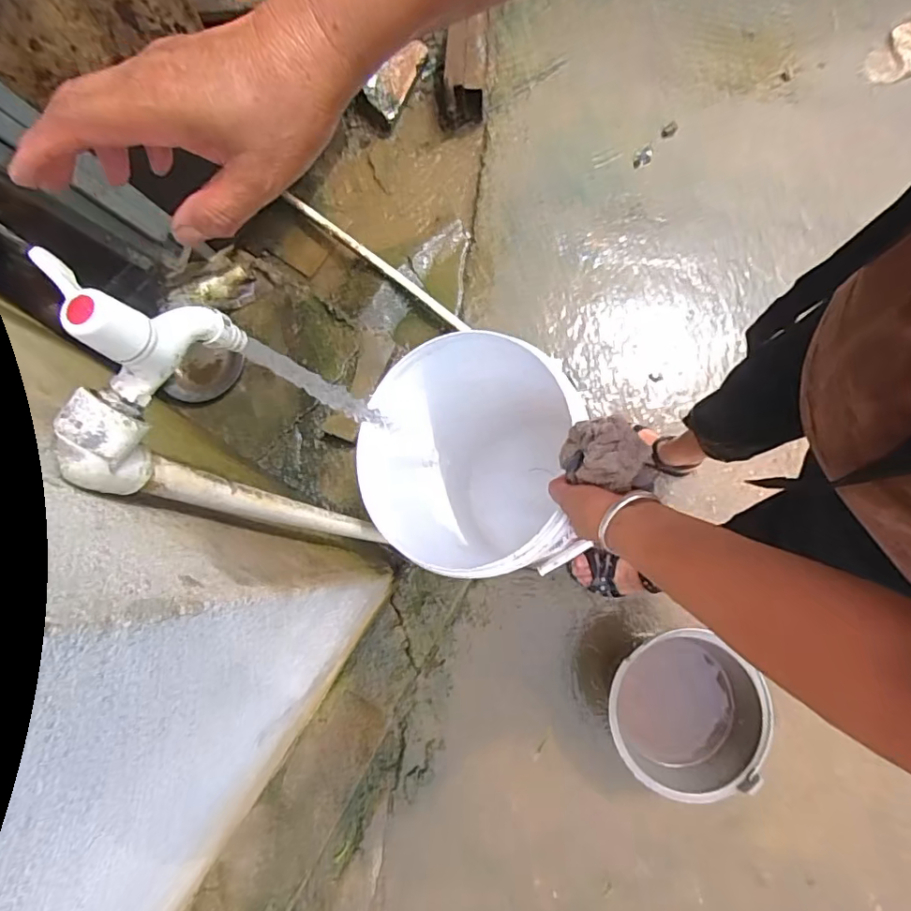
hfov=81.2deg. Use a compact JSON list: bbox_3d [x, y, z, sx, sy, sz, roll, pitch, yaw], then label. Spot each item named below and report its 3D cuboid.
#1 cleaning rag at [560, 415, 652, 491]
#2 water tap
[{"bbox_3d":[0.140,-0.004,0.501,0.070,0.042,0.058,21,74,5],"label":"cleaning rag"},{"bbox_3d":[-0.166,-0.071,0.280,0.039,0.090,0.069,38,83,9],"label":"water tap"}]

